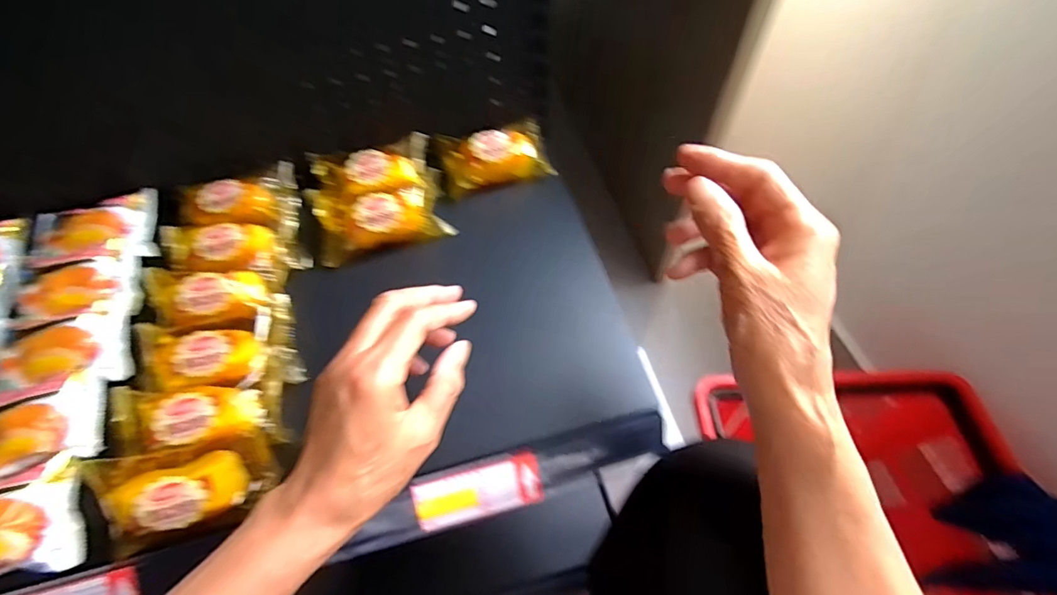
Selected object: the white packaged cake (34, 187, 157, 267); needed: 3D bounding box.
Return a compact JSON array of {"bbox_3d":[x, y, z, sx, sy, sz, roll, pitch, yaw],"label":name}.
[{"bbox_3d":[-0.418,-0.058,0.452,0.100,0.029,0.079,-15,58,-9],"label":"white packaged cake"}]

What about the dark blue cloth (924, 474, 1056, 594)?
[{"bbox_3d":[0.509,0.258,0.502,0.076,0.140,0.104,16,59,11],"label":"dark blue cloth"}]

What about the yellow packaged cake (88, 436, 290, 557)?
[{"bbox_3d":[-0.240,0.132,0.322,0.117,0.047,0.053,-12,57,-7],"label":"yellow packaged cake"}]

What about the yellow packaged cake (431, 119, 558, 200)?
[{"bbox_3d":[-0.039,-0.154,0.508,0.122,0.043,0.070,-10,57,-5],"label":"yellow packaged cake"}]

